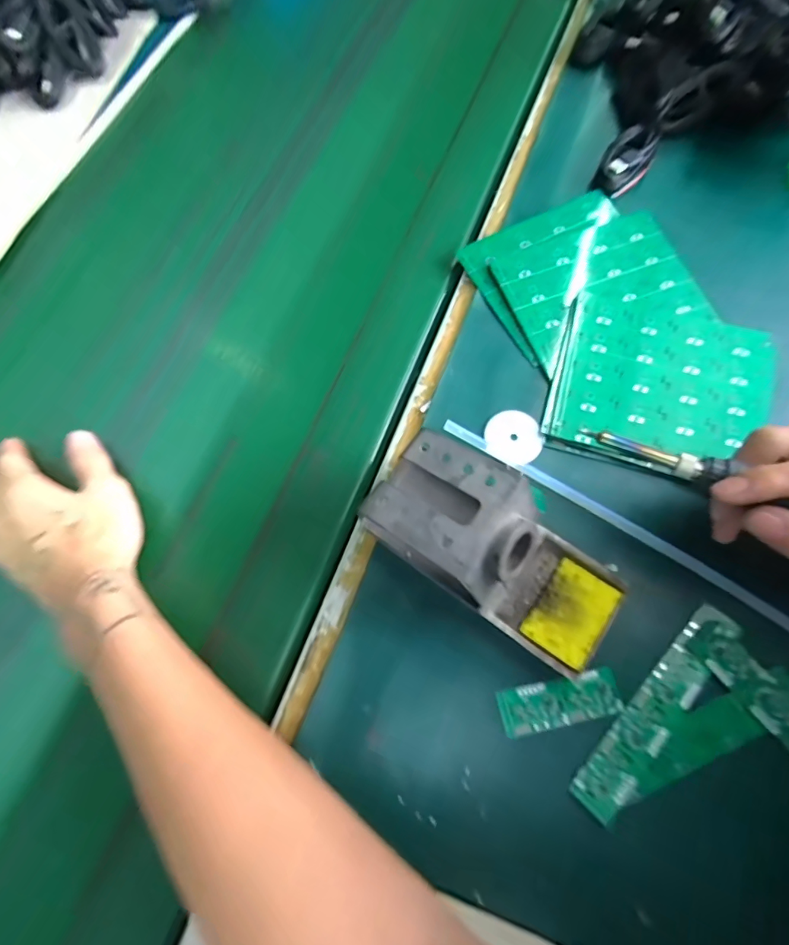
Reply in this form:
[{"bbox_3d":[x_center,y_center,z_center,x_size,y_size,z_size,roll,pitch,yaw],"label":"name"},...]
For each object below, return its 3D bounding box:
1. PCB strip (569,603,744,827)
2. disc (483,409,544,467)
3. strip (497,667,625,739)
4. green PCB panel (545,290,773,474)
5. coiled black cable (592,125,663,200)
[{"bbox_3d":[0.160,0.140,0.280,0.027,0.004,0.145,42,77,14],"label":"PCB strip"},{"bbox_3d":[0.085,-0.025,0.337,0.041,0.004,0.040,0,71,1],"label":"disc"},{"bbox_3d":[0.101,0.140,0.283,0.072,0.004,0.026,-13,71,-3],"label":"strip"},{"bbox_3d":[0.197,-0.067,0.344,0.147,0.007,0.134,18,74,5],"label":"green PCB panel"},{"bbox_3d":[0.213,-0.289,0.422,0.041,0.017,0.090,29,74,11],"label":"coiled black cable"}]

